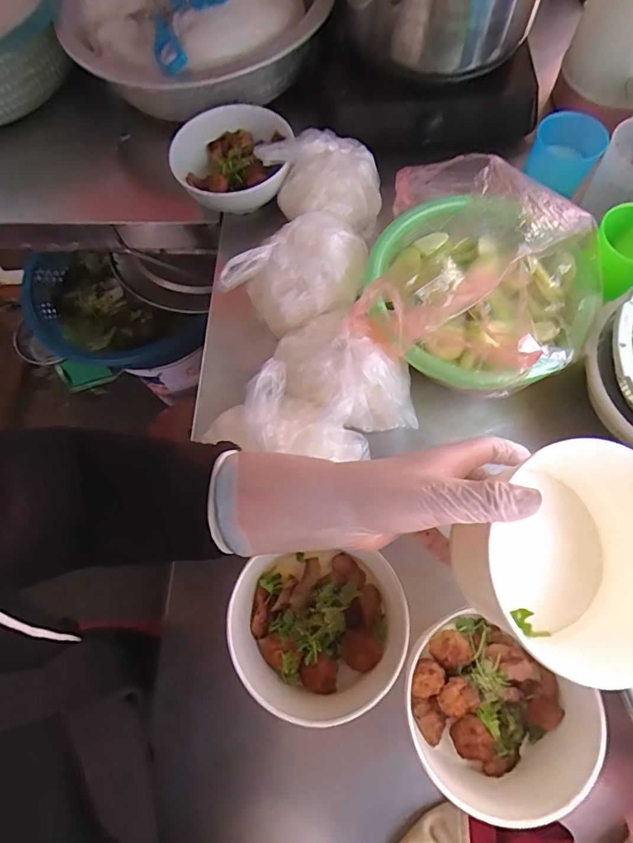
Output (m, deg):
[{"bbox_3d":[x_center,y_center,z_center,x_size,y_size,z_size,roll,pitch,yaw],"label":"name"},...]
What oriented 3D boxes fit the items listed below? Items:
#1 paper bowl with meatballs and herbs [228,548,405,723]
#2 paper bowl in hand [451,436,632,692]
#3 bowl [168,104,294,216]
[{"bbox_3d":[0.006,0.174,0.401,0.142,0.095,0.123,-5,69,0],"label":"paper bowl with meatballs and herbs"},{"bbox_3d":[0.171,0.091,0.315,0.126,0.073,0.125,-1,69,2],"label":"paper bowl in hand"},{"bbox_3d":[-0.100,-0.323,0.584,0.147,0.061,0.135,-1,69,2],"label":"bowl"}]

